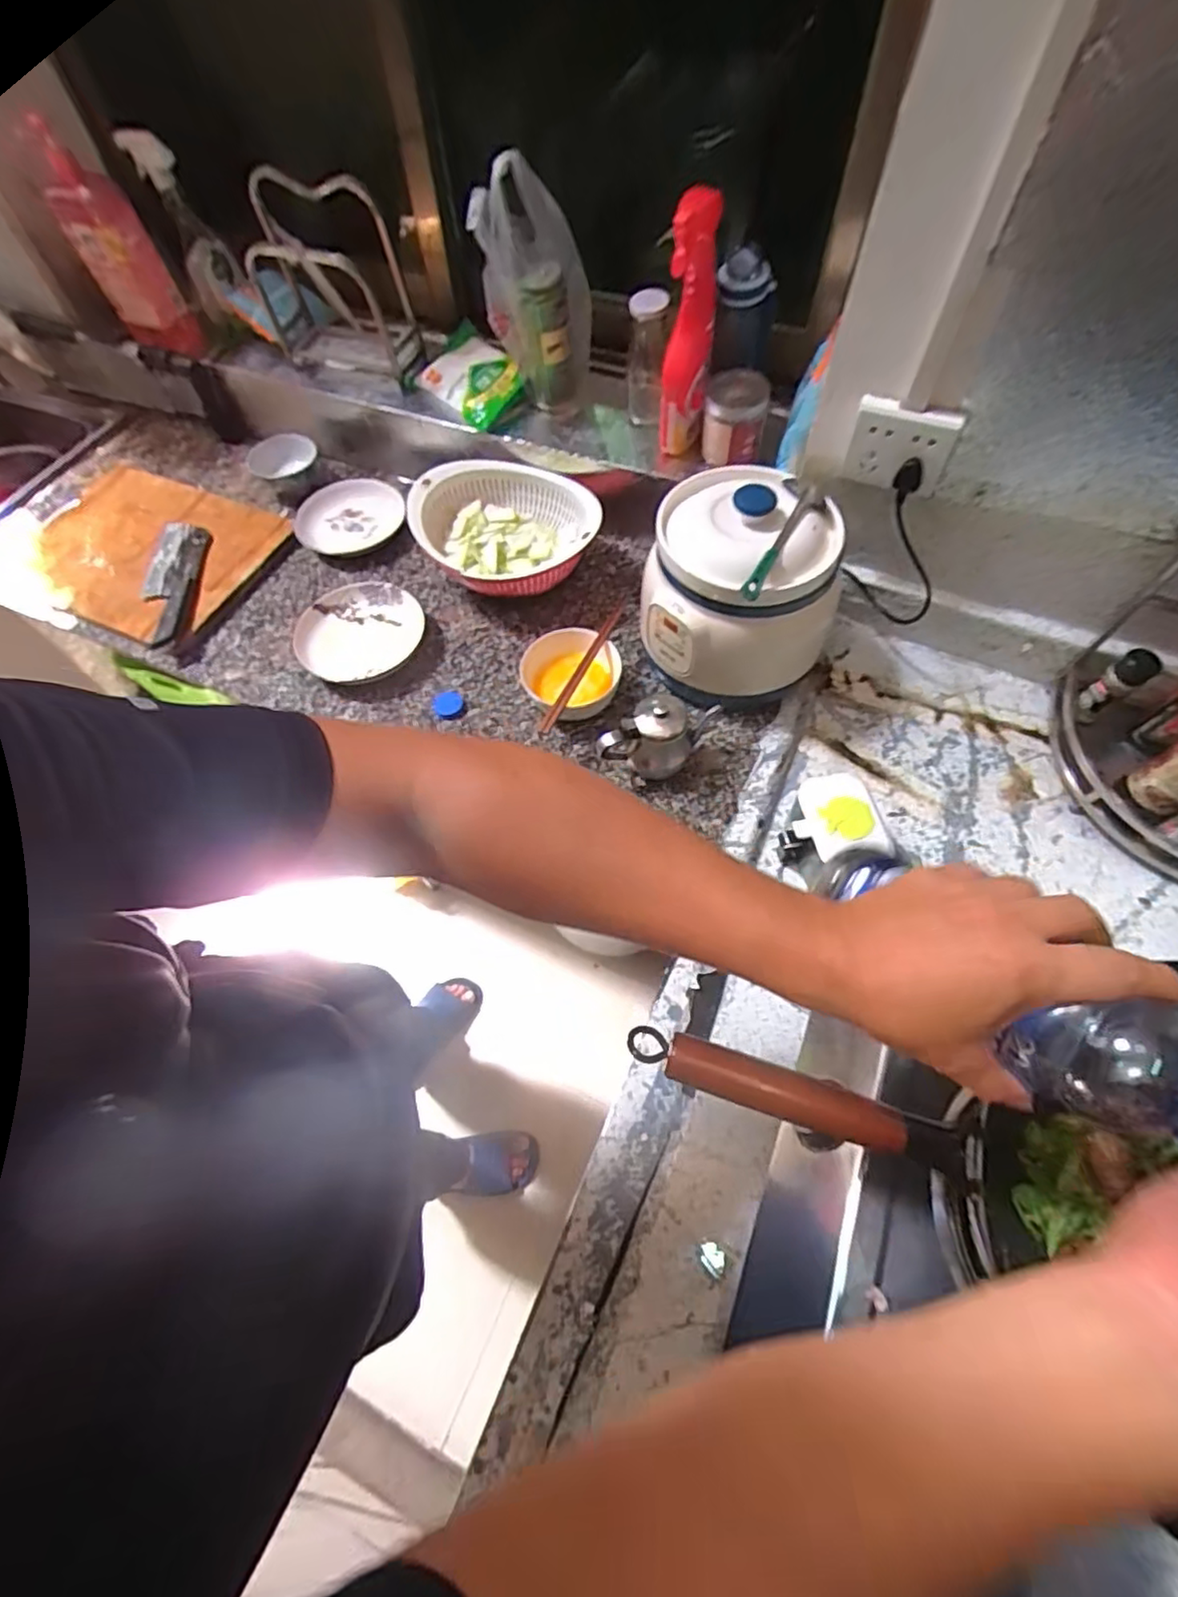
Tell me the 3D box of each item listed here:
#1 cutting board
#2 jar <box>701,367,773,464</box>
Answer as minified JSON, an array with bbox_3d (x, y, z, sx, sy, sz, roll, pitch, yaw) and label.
[{"bbox_3d":[-0.690,-0.387,0.991,0.393,0.036,0.281,23,65,13],"label":"cutting board"},{"bbox_3d":[0.192,-0.506,0.848,0.079,0.086,0.077,11,63,7],"label":"jar"}]

